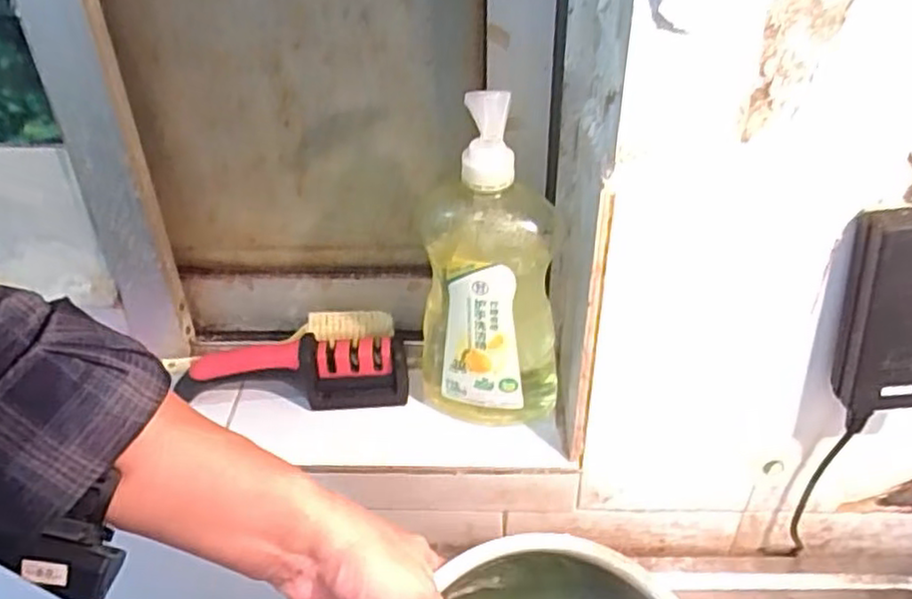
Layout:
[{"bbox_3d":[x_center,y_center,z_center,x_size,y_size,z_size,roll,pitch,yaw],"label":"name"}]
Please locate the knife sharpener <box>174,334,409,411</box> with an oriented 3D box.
[{"bbox_3d":[-0.136,0.064,0.607,0.186,0.056,0.035,-3,36,-2],"label":"knife sharpener"}]

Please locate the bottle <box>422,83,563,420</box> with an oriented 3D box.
[{"bbox_3d":[0.023,-0.014,0.523,0.113,0.274,0.068,2,36,5],"label":"bottle"}]

